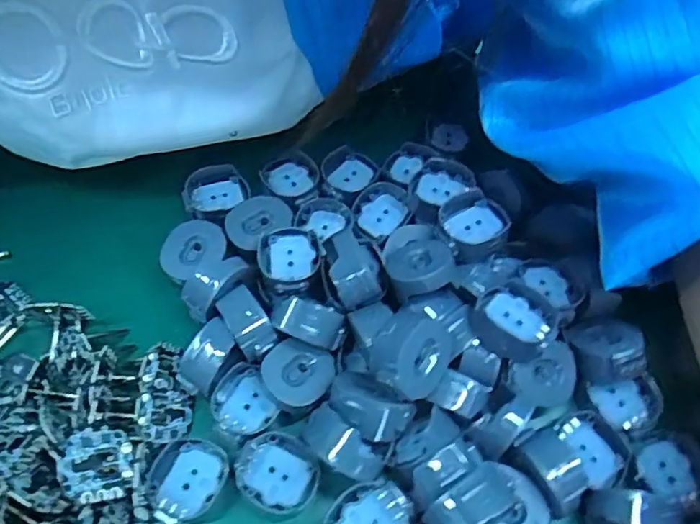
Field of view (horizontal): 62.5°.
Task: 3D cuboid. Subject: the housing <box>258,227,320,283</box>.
[{"bbox_3d":[-0.025,-0.001,0.235,0.024,0.011,0.025,1,61,-2],"label":"housing"}]

